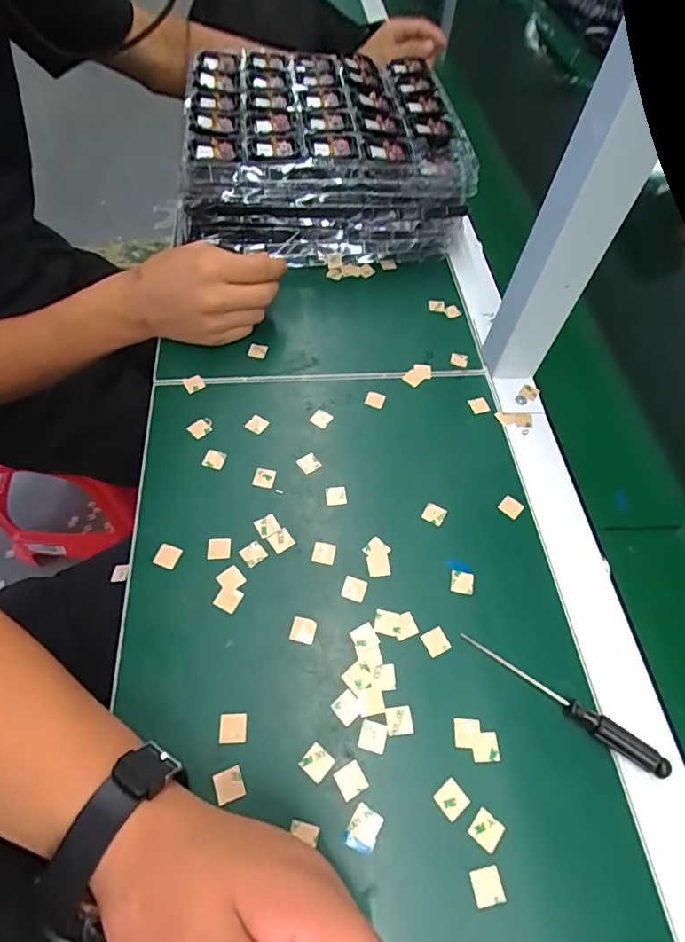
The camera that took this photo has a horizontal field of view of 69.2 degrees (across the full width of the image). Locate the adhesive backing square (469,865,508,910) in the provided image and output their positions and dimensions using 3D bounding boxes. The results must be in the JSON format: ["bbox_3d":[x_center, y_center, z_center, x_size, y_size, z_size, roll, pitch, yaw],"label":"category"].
[{"bbox_3d":[0.077,0.221,0.263,0.016,0.004,0.016,-10,56,-7],"label":"adhesive backing square"}]

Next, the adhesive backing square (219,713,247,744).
[{"bbox_3d":[-0.065,0.153,0.294,0.015,0.004,0.016,-1,58,-4],"label":"adhesive backing square"}]

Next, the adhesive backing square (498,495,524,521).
[{"bbox_3d":[0.132,0.028,0.386,0.016,0.004,0.016,39,64,19],"label":"adhesive backing square"}]

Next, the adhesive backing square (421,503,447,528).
[{"bbox_3d":[0.070,0.033,0.380,0.016,0.004,0.016,29,63,7],"label":"adhesive backing square"}]

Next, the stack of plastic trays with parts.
[{"bbox_3d":[-0.022,-0.335,0.544,0.282,0.101,0.228,-4,58,-5],"label":"stack of plastic trays with parts"}]

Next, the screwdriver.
[{"bbox_3d":[0.135,0.141,0.308,0.130,0.013,0.014,35,63,17],"label":"screwdriver"}]

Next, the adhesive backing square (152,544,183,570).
[{"bbox_3d":[-0.123,0.060,0.348,0.016,0.004,0.016,17,59,8],"label":"adhesive backing square"}]

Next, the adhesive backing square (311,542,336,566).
[{"bbox_3d":[-0.013,0.059,0.358,0.016,0.004,0.016,13,61,-4],"label":"adhesive backing square"}]

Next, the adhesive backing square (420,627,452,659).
[{"bbox_3d":[0.062,0.113,0.329,0.015,0.004,0.015,-26,68,-11],"label":"adhesive backing square"}]

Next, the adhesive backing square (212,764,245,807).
[{"bbox_3d":[-0.064,0.178,0.281,0.015,0.004,0.015,-14,62,-19],"label":"adhesive backing square"}]

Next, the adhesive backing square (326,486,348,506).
[{"bbox_3d":[-0.005,0.019,0.384,0.016,0.004,0.015,-7,71,-11],"label":"adhesive backing square"}]

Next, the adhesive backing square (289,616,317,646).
[{"bbox_3d":[-0.026,0.105,0.329,0.016,0.004,0.016,15,58,3],"label":"adhesive backing square"}]

